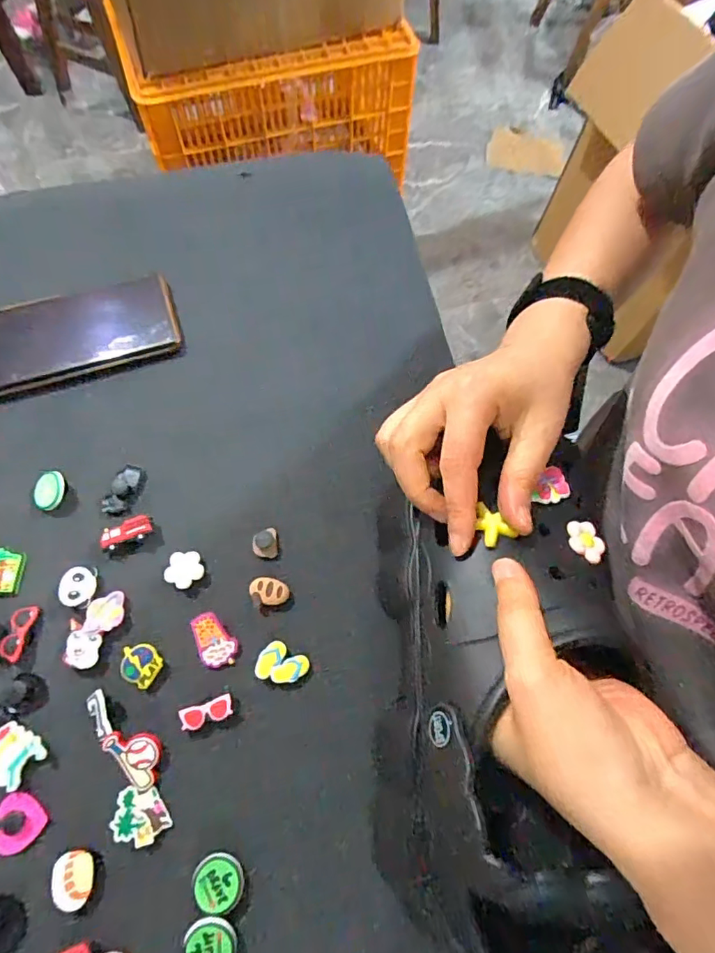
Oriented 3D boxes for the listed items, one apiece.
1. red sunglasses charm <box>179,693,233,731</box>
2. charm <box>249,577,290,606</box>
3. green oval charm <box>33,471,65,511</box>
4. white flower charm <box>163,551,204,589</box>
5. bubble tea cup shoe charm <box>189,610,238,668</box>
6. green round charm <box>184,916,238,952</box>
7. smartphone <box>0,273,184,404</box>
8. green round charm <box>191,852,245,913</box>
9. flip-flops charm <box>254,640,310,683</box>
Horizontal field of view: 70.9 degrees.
[{"bbox_3d":[-0.087,0.138,0.293,0.029,0.009,0.013,-16,70,-7],"label":"red sunglasses charm"},{"bbox_3d":[-0.055,0.073,0.319,0.024,0.009,0.017,-2,69,-2],"label":"charm"},{"bbox_3d":[-0.205,0.009,0.334,0.020,0.004,0.026,8,81,4],"label":"green oval charm"},{"bbox_3d":[-0.110,0.060,0.321,0.023,0.005,0.023,0,69,-1],"label":"white flower charm"},{"bbox_3d":[-0.087,0.099,0.305,0.021,0.004,0.034,-23,89,-16],"label":"bubble tea cup shoe charm"},{"bbox_3d":[-0.074,0.237,0.255,0.025,0.008,0.022,35,72,12],"label":"green round charm"},{"bbox_3d":[-0.218,-0.105,0.377,0.160,0.016,0.076,-18,70,-8],"label":"smartphone"},{"bbox_3d":[-0.073,0.213,0.264,0.026,0.008,0.022,15,69,5],"label":"green round charm"},{"bbox_3d":[-0.045,0.113,0.304,0.030,0.009,0.022,14,69,4],"label":"flip-flops charm"}]

